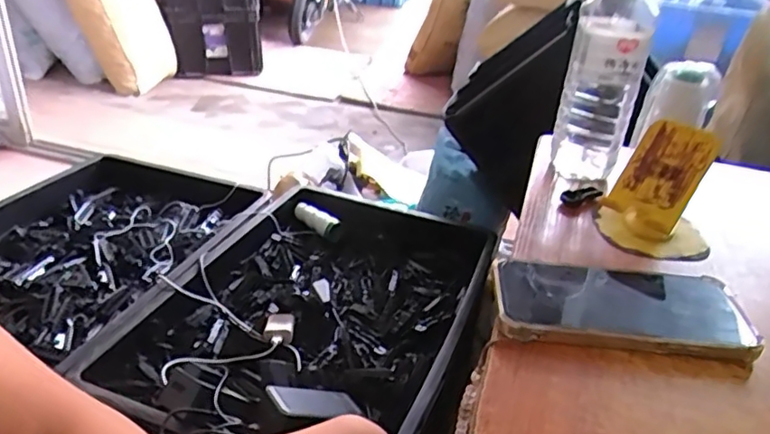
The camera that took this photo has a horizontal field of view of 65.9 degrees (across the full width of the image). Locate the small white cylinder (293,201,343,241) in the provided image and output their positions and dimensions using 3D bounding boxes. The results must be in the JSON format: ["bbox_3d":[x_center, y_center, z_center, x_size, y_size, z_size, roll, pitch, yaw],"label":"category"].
[{"bbox_3d":[-0.132,0.004,1.112,0.110,0.029,0.039,26,37,32],"label":"small white cylinder"}]

